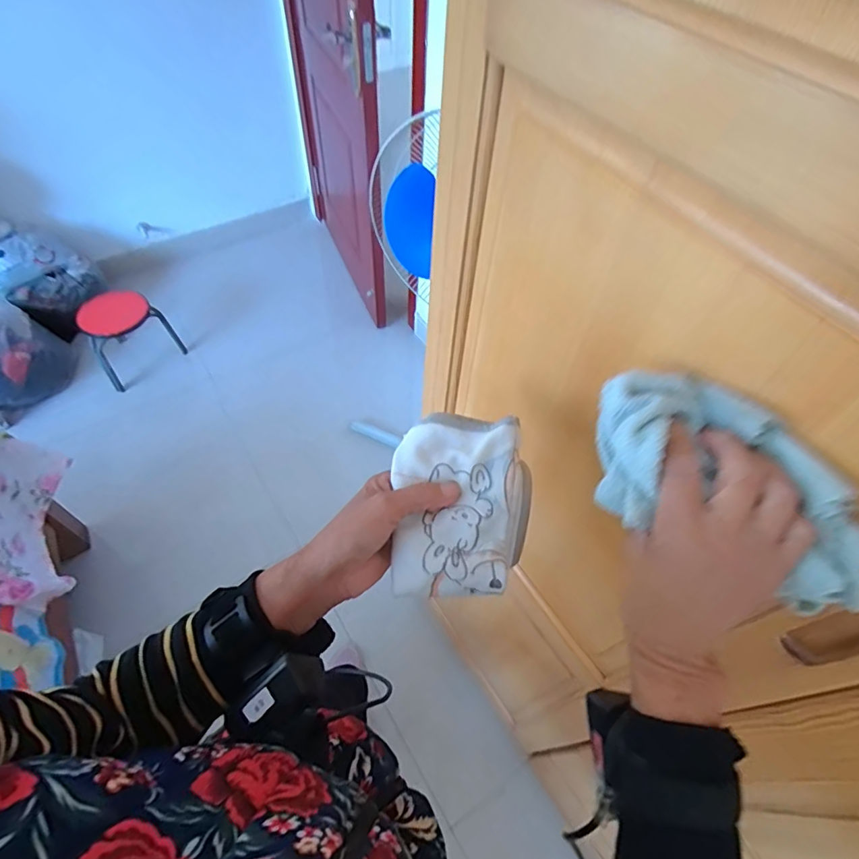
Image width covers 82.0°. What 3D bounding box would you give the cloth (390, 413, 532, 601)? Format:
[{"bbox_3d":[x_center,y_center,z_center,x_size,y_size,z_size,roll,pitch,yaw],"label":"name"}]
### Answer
[{"bbox_3d":[0.024,0.053,0.382,0.102,0.045,0.138,-1,55,-3],"label":"cloth"}]

